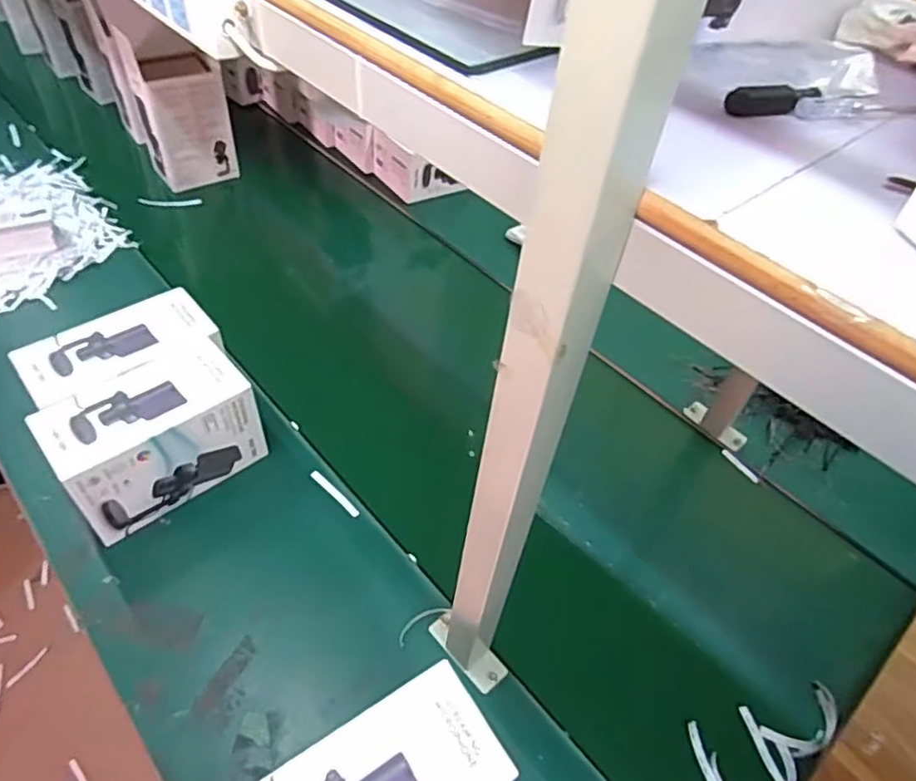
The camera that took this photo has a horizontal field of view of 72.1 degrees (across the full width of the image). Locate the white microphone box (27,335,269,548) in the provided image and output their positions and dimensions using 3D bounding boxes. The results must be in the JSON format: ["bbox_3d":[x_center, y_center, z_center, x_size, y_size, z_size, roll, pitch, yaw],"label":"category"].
[{"bbox_3d":[-0.398,0.062,0.838,0.233,0.161,0.129,-31,58,-29],"label":"white microphone box"}]

